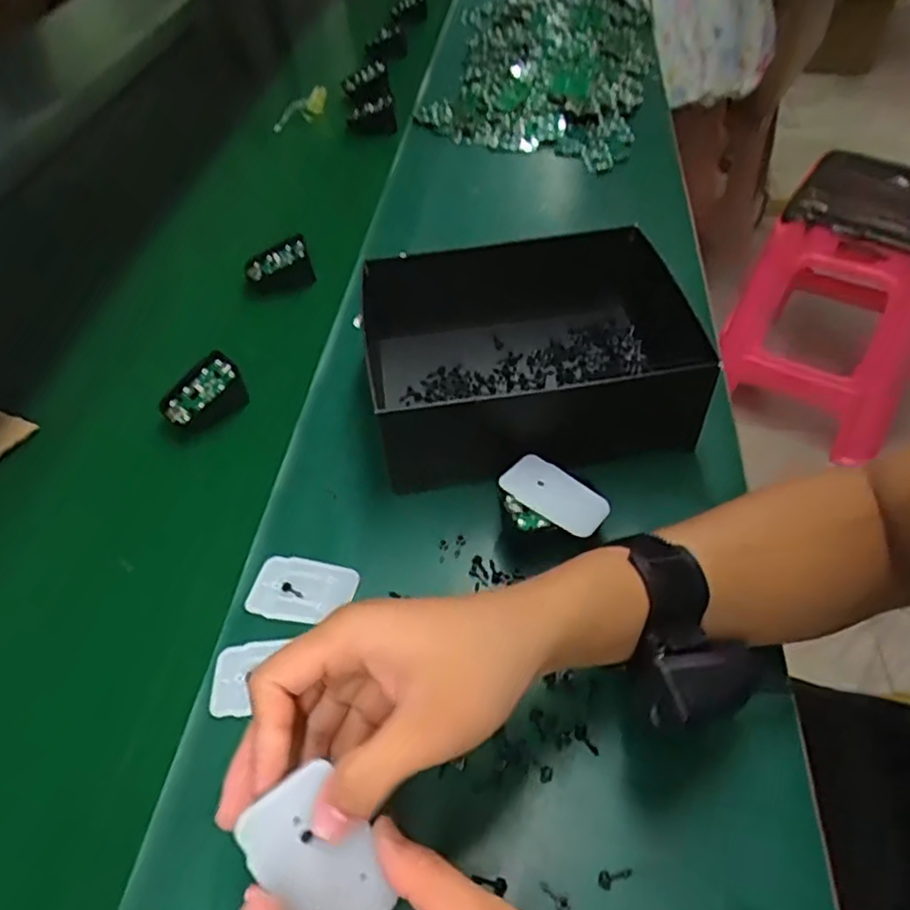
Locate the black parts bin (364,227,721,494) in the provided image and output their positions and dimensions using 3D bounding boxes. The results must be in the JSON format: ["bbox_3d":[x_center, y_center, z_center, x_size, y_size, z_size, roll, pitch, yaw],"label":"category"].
[{"bbox_3d":[0.051,-0.080,0.523,0.227,0.083,0.197,-8,48,-3],"label":"black parts bin"}]

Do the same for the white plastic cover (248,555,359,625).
[{"bbox_3d":[-0.100,0.089,0.444,0.066,0.005,0.044,7,49,11],"label":"white plastic cover"}]

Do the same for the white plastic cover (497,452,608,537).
[{"bbox_3d":[0.067,0.025,0.443,0.069,0.006,0.037,33,63,6],"label":"white plastic cover"}]

